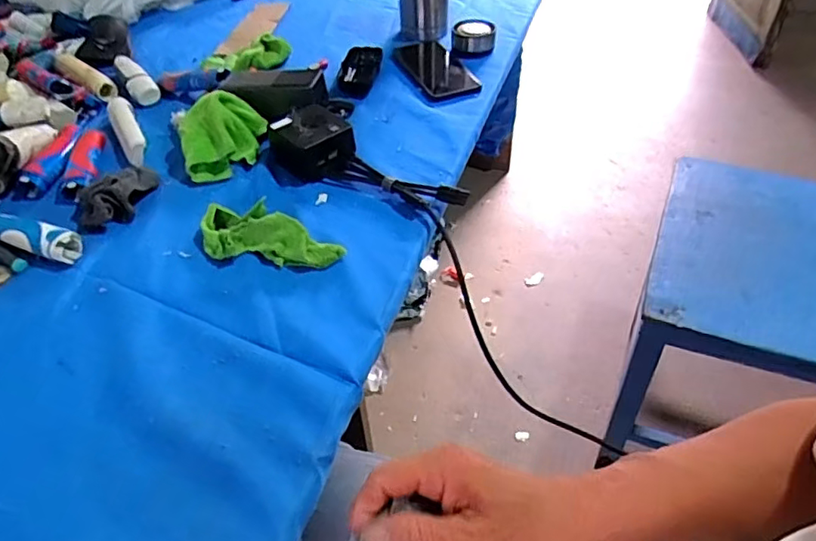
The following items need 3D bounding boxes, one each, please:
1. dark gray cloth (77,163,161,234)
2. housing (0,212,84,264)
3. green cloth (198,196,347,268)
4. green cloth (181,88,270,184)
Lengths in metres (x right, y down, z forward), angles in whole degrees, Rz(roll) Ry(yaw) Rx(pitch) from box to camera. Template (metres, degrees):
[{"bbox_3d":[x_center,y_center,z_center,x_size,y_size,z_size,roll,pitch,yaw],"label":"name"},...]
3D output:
[{"bbox_3d":[-0.326,-0.091,0.629,0.091,0.030,0.089,-23,50,-21],"label":"dark gray cloth"},{"bbox_3d":[-0.398,-0.040,0.585,0.140,0.024,0.035,16,48,19],"label":"housing"},{"bbox_3d":[-0.141,-0.036,0.567,0.159,0.038,0.059,11,48,12],"label":"green cloth"},{"bbox_3d":[-0.222,-0.159,0.674,0.088,0.031,0.113,19,72,-17],"label":"green cloth"}]

